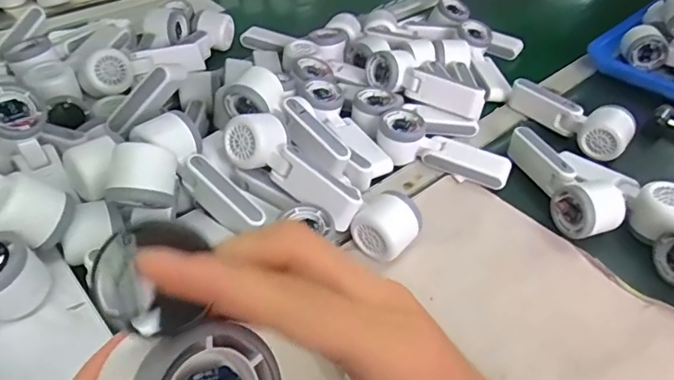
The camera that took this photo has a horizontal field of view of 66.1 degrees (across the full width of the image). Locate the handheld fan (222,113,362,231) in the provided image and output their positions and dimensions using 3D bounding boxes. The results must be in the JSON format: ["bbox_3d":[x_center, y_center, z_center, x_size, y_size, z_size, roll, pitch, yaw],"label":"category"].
[{"bbox_3d":[-0.043,-0.027,0.549,0.166,0.043,0.062,37,55,11],"label":"handheld fan"}]

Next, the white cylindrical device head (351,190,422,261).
[{"bbox_3d":[0.054,0.038,0.532,0.056,0.055,0.056,34,51,31],"label":"white cylindrical device head"}]

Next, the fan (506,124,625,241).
[{"bbox_3d":[0.263,-0.016,0.605,0.058,0.046,0.164,-11,48,-12],"label":"fan"}]

